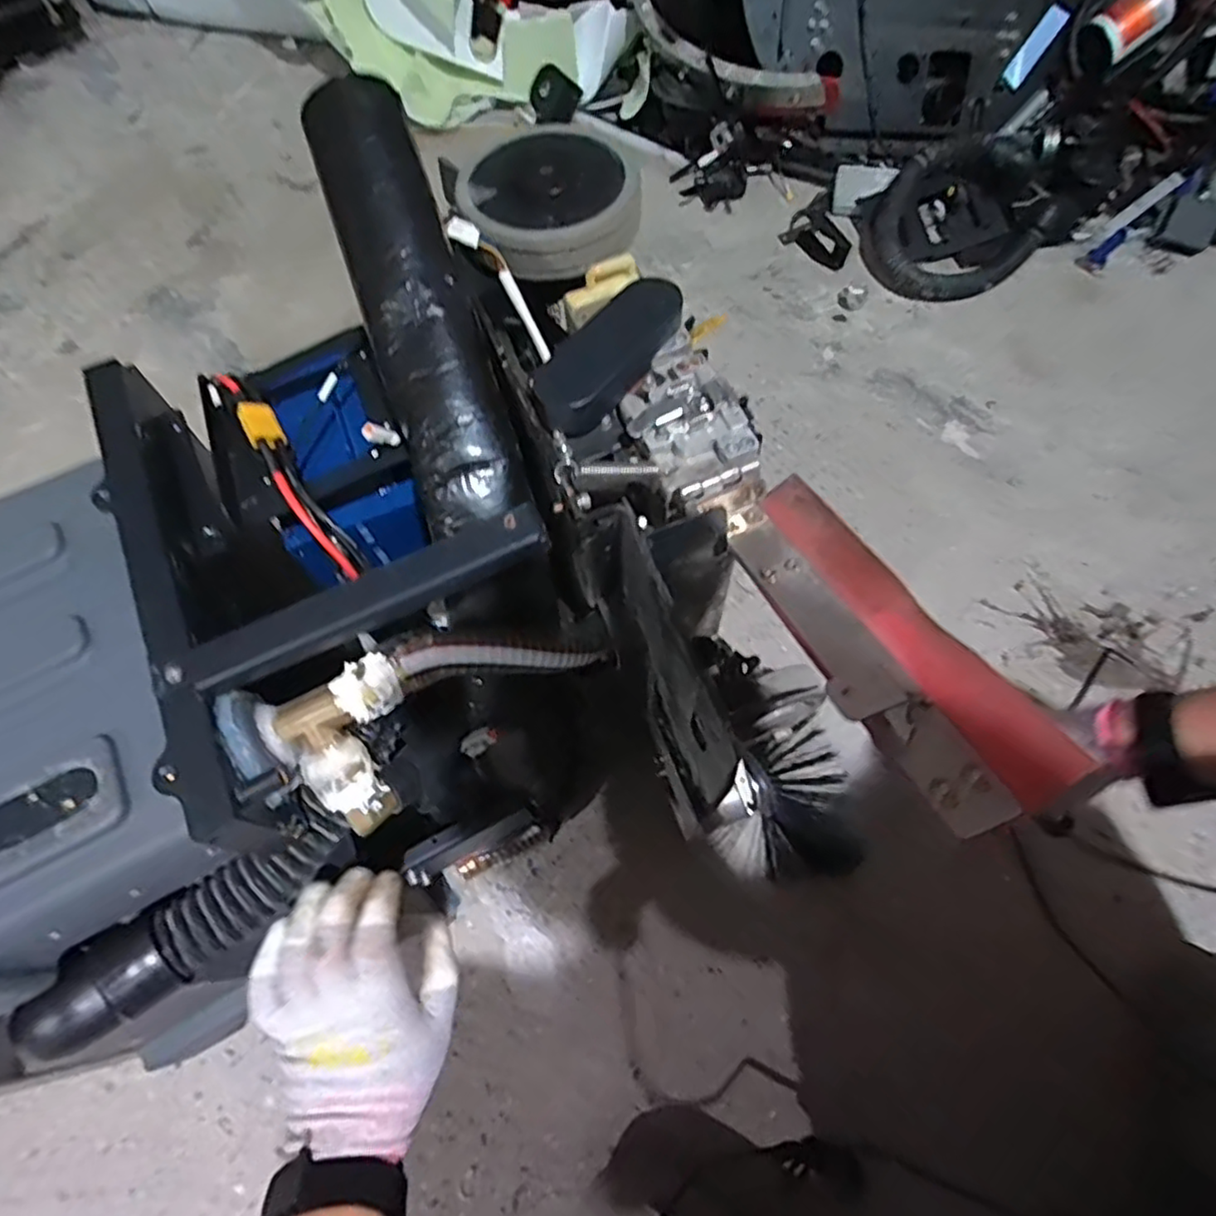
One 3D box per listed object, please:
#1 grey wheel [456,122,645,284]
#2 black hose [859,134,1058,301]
[{"bbox_3d":[-0.043,-0.316,0.509,0.130,0.031,0.134,0,64,1],"label":"grey wheel"},{"bbox_3d":[0.528,-0.581,0.988,0.278,0.073,0.227,-13,84,11],"label":"black hose"}]

